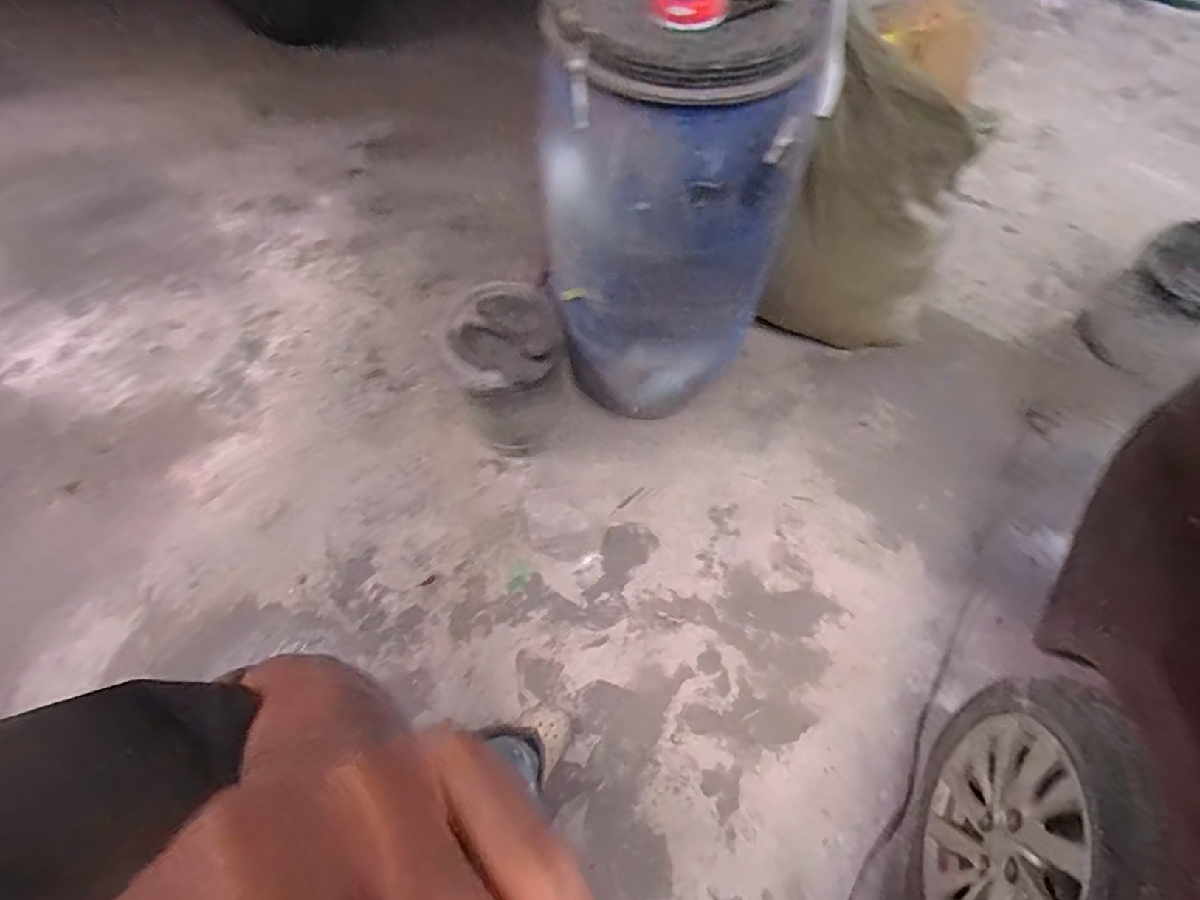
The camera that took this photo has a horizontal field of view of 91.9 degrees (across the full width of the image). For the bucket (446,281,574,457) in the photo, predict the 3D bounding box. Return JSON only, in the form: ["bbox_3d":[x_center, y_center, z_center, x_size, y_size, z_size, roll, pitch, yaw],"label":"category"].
[{"bbox_3d":[-0.209,-0.189,1.462,0.256,0.400,0.252,0,64,-1],"label":"bucket"}]

